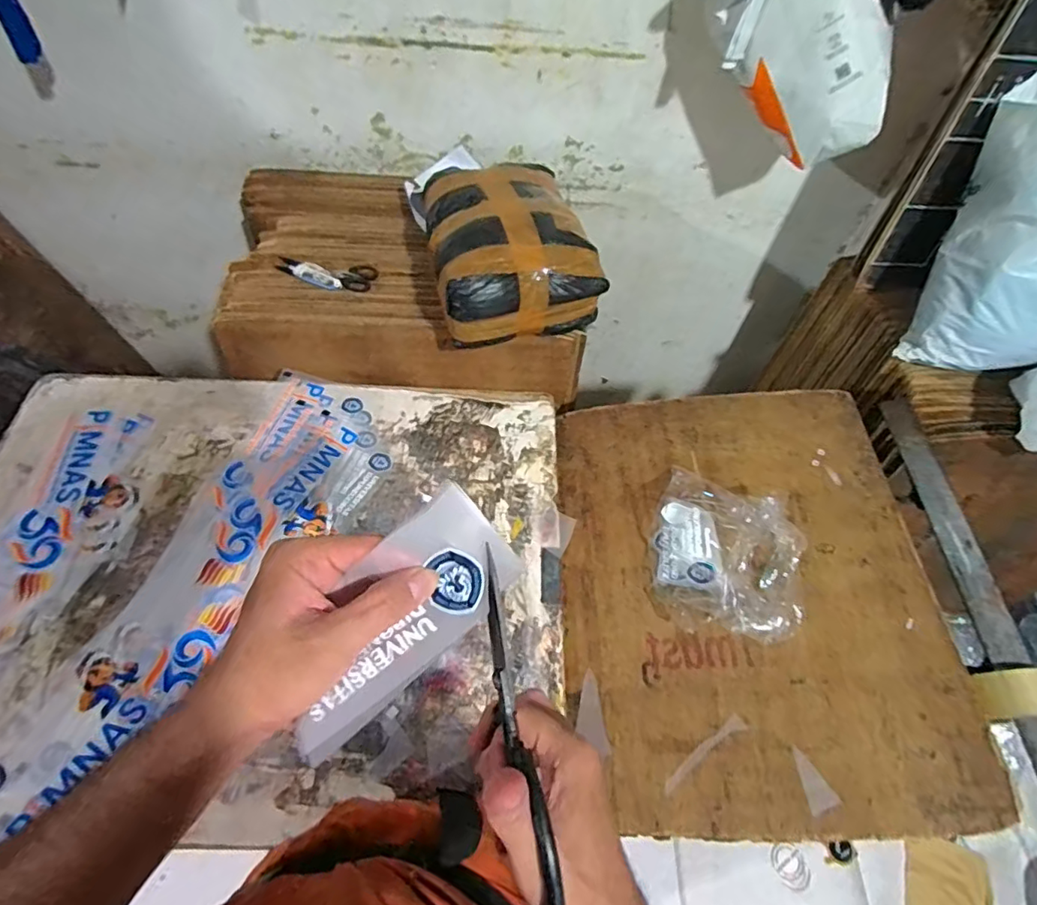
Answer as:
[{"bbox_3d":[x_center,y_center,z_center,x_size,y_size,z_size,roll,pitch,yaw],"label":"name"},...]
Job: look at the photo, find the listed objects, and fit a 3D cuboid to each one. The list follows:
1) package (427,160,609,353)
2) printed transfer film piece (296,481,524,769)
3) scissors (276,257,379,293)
[{"bbox_3d":[-0.020,-0.325,0.850,0.241,0.140,0.284,-13,60,-11],"label":"package"},{"bbox_3d":[-0.066,0.083,0.279,0.133,0.016,0.063,-41,88,-15],"label":"printed transfer film piece"},{"bbox_3d":[-0.330,-0.309,0.929,0.168,0.026,0.060,3,58,-1],"label":"scissors"}]

